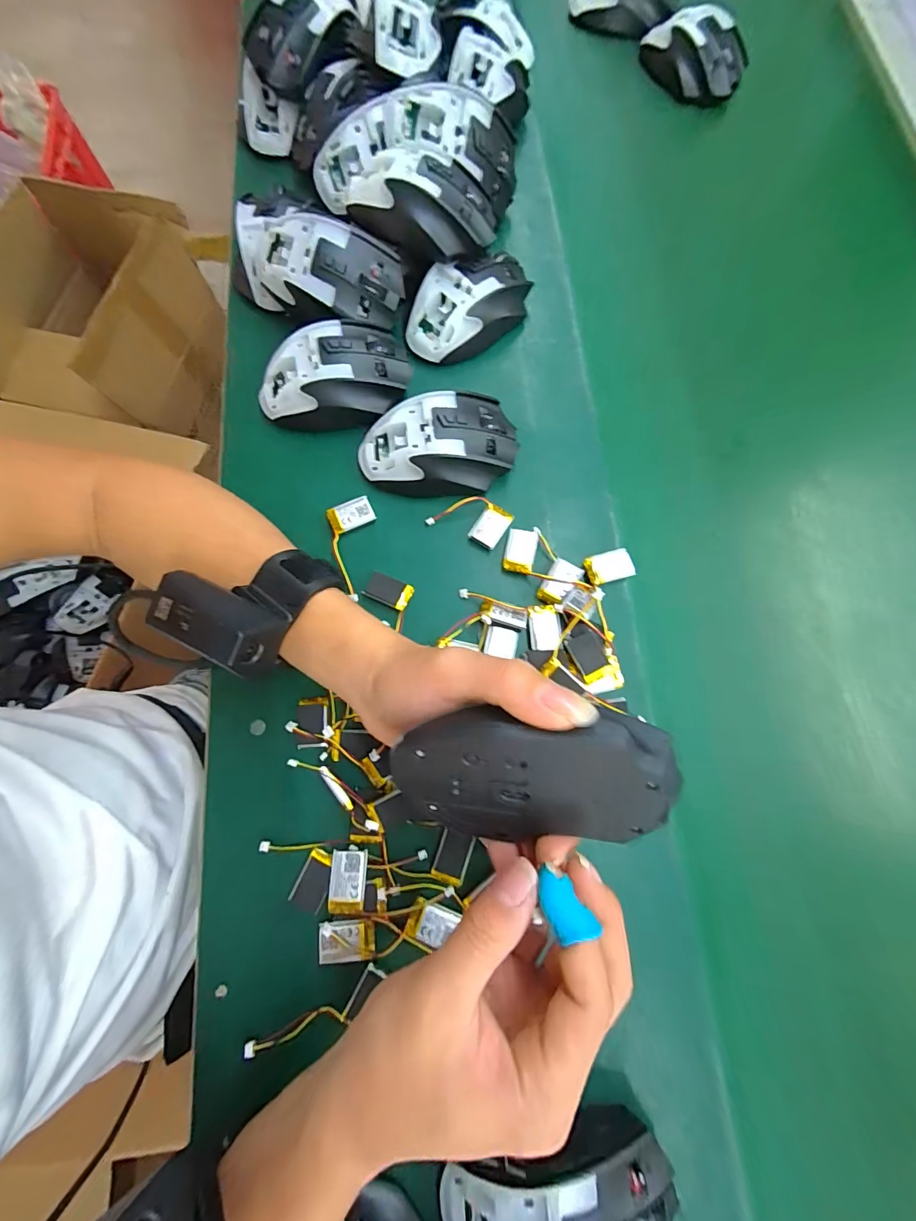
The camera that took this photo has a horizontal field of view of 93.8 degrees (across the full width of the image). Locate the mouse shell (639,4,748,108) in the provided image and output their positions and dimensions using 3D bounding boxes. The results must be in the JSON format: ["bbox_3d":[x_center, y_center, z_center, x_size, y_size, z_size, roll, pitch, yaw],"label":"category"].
[{"bbox_3d":[0.246,-0.583,0.452,0.113,0.050,0.055,28,77,5],"label":"mouse shell"}]

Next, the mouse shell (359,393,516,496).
[{"bbox_3d":[-0.015,-0.121,0.320,0.113,0.035,0.069,-10,76,-4],"label":"mouse shell"}]

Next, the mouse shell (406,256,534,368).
[{"bbox_3d":[0.011,-0.250,0.353,0.114,0.038,0.061,-24,78,-8],"label":"mouse shell"}]

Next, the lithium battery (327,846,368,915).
[{"bbox_3d":[-0.065,0.158,0.252,0.020,0.008,0.033,0,76,-2],"label":"lithium battery"}]

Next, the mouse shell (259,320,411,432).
[{"bbox_3d":[-0.098,-0.183,0.333,0.114,0.042,0.071,-3,76,-3],"label":"mouse shell"}]

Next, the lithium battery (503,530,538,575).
[{"bbox_3d":[0.046,-0.043,0.315,0.022,0.006,0.033,11,76,1],"label":"lithium battery"}]

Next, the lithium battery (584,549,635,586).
[{"bbox_3d":[0.108,-0.031,0.308,0.034,0.005,0.020,-14,77,-5],"label":"lithium battery"}]

